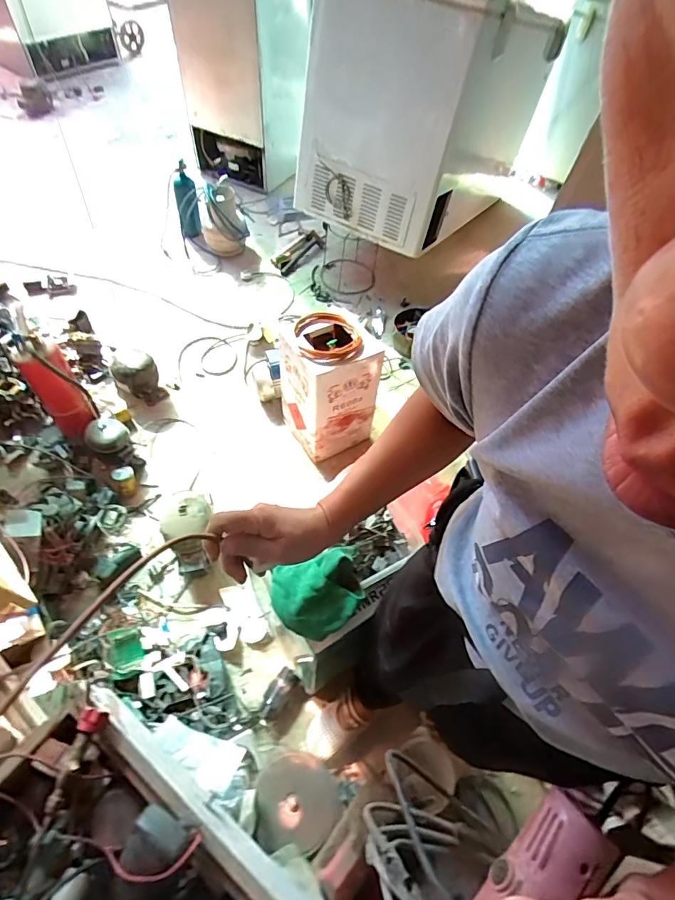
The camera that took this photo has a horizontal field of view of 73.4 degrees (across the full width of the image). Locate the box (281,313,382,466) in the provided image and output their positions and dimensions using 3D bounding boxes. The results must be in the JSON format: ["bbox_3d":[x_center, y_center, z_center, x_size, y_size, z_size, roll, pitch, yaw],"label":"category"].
[{"bbox_3d":[-0.033,-0.213,1.573,0.281,0.432,0.257,-25,61,-19],"label":"box"}]

